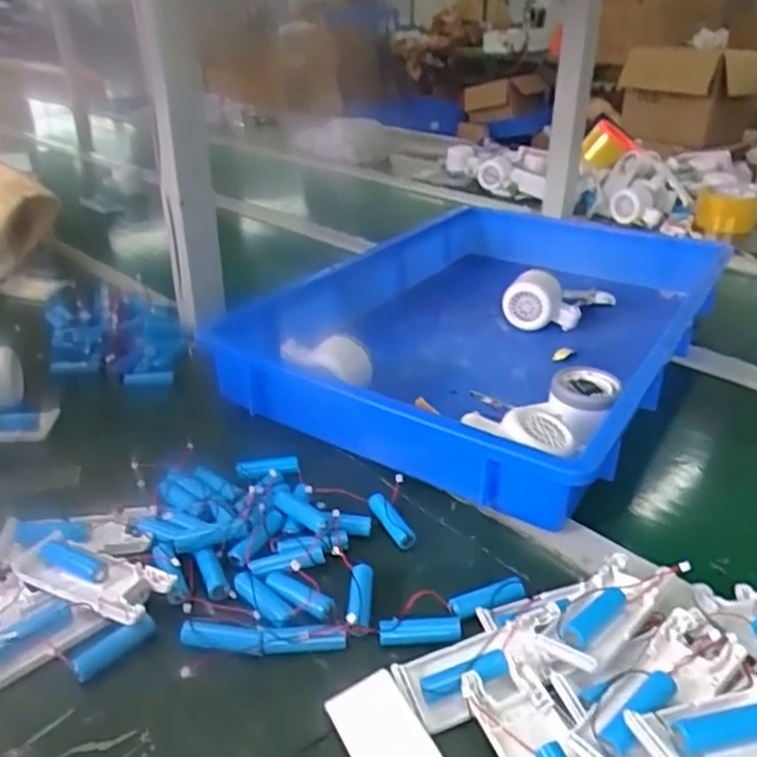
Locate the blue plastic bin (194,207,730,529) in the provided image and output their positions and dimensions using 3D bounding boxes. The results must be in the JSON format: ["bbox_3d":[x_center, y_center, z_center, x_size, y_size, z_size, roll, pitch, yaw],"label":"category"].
[{"bbox_3d":[0.131,-0.065,0.735,0.372,0.091,0.525,19,36,31],"label":"blue plastic bin"}]

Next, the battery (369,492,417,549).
[{"bbox_3d":[0.008,0.105,0.510,0.016,0.015,0.046,-22,54,-31],"label":"battery"}]

